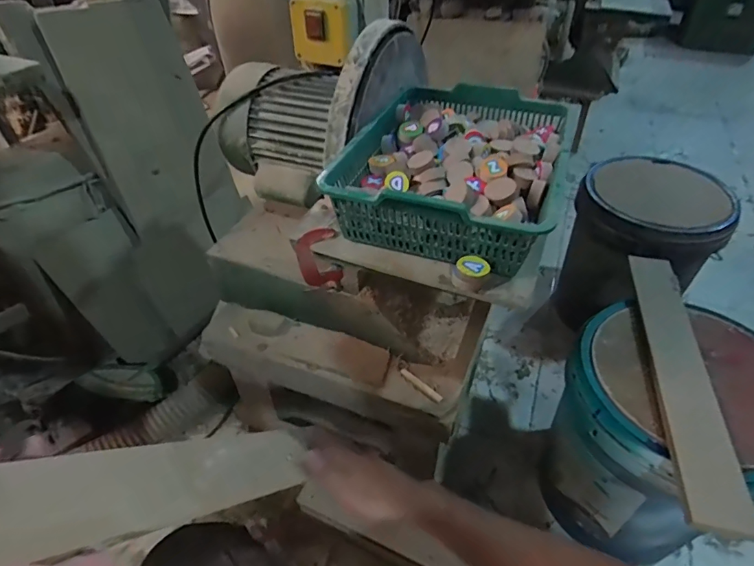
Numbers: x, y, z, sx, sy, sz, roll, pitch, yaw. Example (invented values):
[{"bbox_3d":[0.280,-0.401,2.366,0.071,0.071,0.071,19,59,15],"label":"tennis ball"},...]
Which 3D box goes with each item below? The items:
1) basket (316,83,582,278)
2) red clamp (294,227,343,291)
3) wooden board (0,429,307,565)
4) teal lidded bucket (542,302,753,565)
[{"bbox_3d":[0.090,-0.136,0.528,0.209,0.079,0.288,15,46,16],"label":"basket"},{"bbox_3d":[-0.066,-0.023,0.533,0.047,0.089,0.015,-22,47,-21],"label":"red clamp"},{"bbox_3d":[-0.149,0.154,0.359,0.009,0.337,0.065,-43,66,9],"label":"wooden board"},{"bbox_3d":[0.442,0.250,0.733,0.284,0.343,0.278,-1,43,1],"label":"teal lidded bucket"}]

